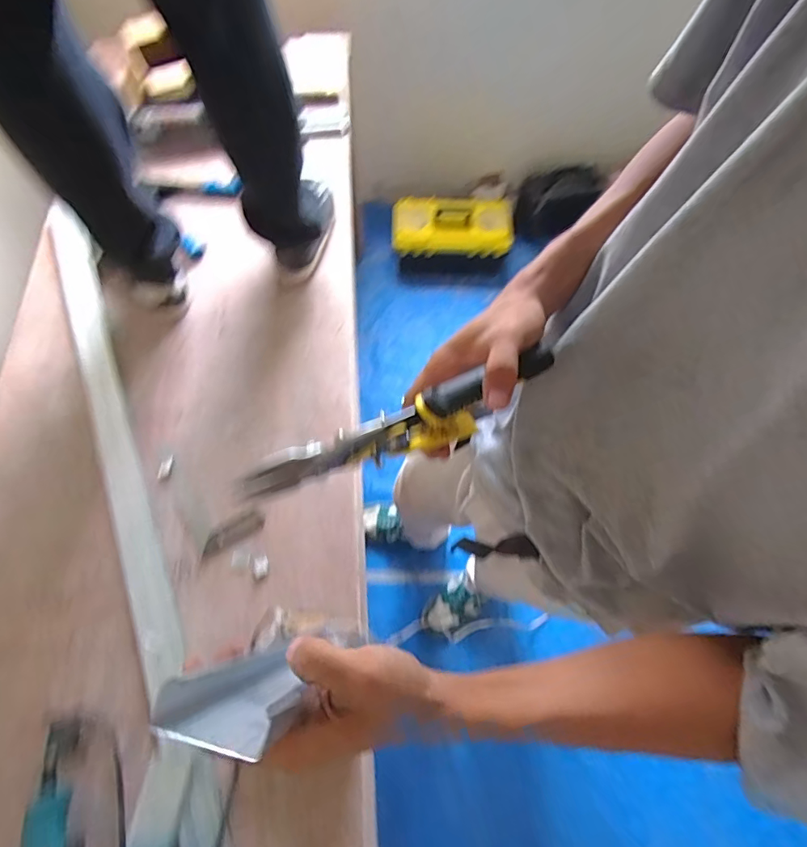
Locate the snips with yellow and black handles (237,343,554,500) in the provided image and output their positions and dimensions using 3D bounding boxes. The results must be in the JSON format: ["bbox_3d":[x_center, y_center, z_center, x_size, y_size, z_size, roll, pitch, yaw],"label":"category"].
[{"bbox_3d":[0.006,0.000,0.341,0.231,0.019,0.033,-23,68,-17],"label":"snips with yellow and black handles"}]

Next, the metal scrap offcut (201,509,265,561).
[{"bbox_3d":[-0.255,0.162,0.741,0.096,0.008,0.036,-28,69,-12],"label":"metal scrap offcut"}]

